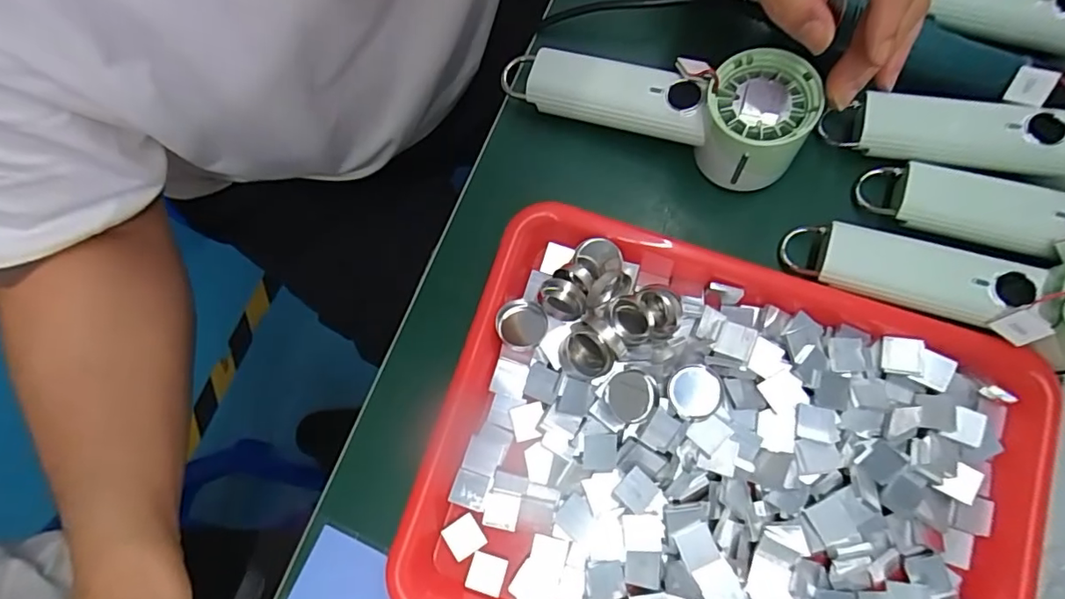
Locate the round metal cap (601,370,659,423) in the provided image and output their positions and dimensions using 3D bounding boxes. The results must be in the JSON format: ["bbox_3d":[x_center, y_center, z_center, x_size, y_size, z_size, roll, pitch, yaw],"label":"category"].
[{"bbox_3d":[0.057,0.057,0.315,0.030,0.012,0.029,0,79,-1],"label":"round metal cap"}]

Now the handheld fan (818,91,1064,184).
[{"bbox_3d":[0.292,-0.102,0.330,0.181,0.034,0.066,8,80,18],"label":"handheld fan"}]

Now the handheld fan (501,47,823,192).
[{"bbox_3d":[0.074,-0.126,0.353,0.193,0.058,0.060,17,80,17],"label":"handheld fan"}]

